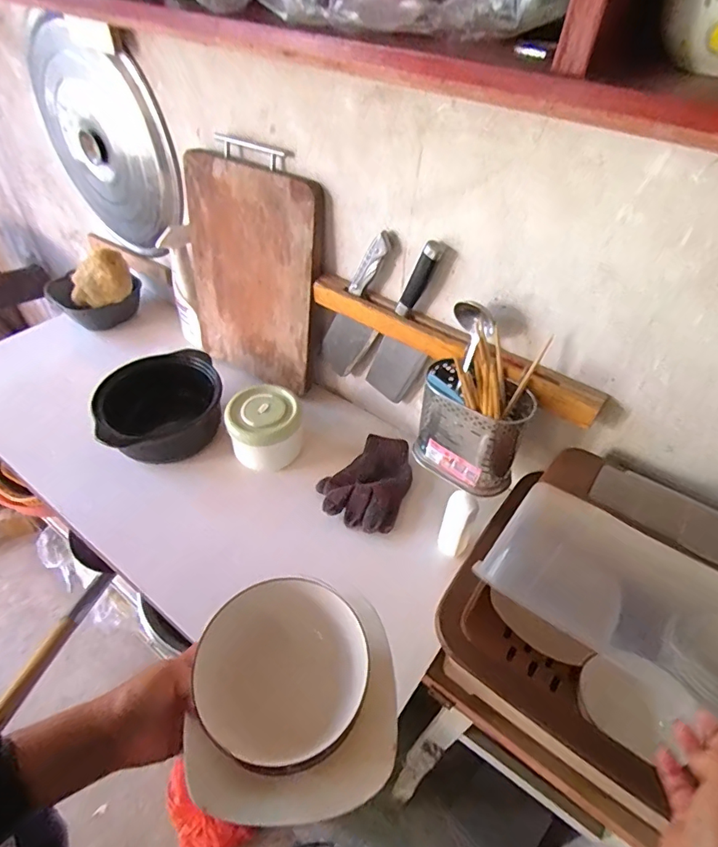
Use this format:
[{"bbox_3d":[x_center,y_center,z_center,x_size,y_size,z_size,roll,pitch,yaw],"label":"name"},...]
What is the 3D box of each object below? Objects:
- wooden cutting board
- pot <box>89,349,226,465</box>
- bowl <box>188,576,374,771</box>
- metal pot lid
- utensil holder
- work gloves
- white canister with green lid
[{"bbox_3d":[-0.202,-0.279,0.901,0.284,0.427,0.036,25,42,20],"label":"wooden cutting board"},{"bbox_3d":[-0.361,-0.016,0.894,0.211,0.128,0.191,-17,49,-18],"label":"pot"},{"bbox_3d":[-0.059,0.197,0.387,0.124,0.054,0.128,1,46,-1],"label":"bowl"},{"bbox_3d":[-0.539,-0.571,1.033,0.449,0.419,0.065,33,53,26],"label":"metal pot lid"},{"bbox_3d":[0.163,0.013,0.719,0.151,0.169,0.079,26,50,21],"label":"utensil holder"},{"bbox_3d":[0.015,0.094,0.825,0.137,0.039,0.182,16,47,13],"label":"work gloves"},{"bbox_3d":[-0.165,0.005,0.842,0.118,0.100,0.119,1,46,-1],"label":"white canister with green lid"}]

